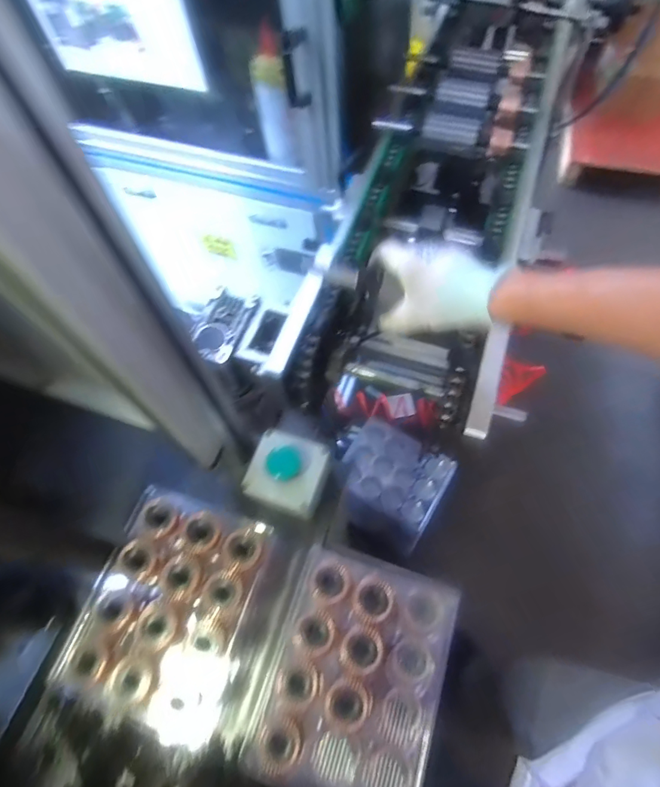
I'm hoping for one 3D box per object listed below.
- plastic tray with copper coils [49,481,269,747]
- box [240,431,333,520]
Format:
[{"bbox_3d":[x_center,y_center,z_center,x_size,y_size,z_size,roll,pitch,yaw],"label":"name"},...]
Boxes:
[{"bbox_3d":[-0.154,0.203,0.441,0.151,0.039,0.192,14,65,10],"label":"plastic tray with copper coils"},{"bbox_3d":[-0.047,0.092,0.523,0.080,0.060,0.081,15,65,11],"label":"box"}]

